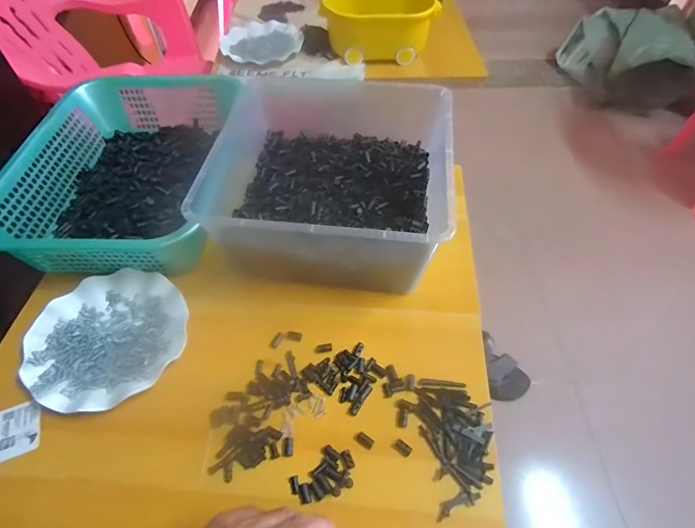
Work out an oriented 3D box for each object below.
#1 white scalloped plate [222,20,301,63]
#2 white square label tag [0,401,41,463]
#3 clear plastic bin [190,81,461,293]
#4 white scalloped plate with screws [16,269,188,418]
[{"bbox_3d":[-0.193,-0.511,0.942,0.175,0.029,0.171,-3,53,-1],"label":"white scalloped plate"},{"bbox_3d":[-0.363,0.183,0.451,0.050,0.004,0.057,-19,60,-17],"label":"white square label tag"},{"bbox_3d":[-0.025,-0.101,0.573,0.298,0.148,0.272,6,54,3],"label":"clear plastic bin"},{"bbox_3d":[-0.288,0.084,0.499,0.173,0.026,0.177,-1,53,1],"label":"white scalloped plate with screws"}]

